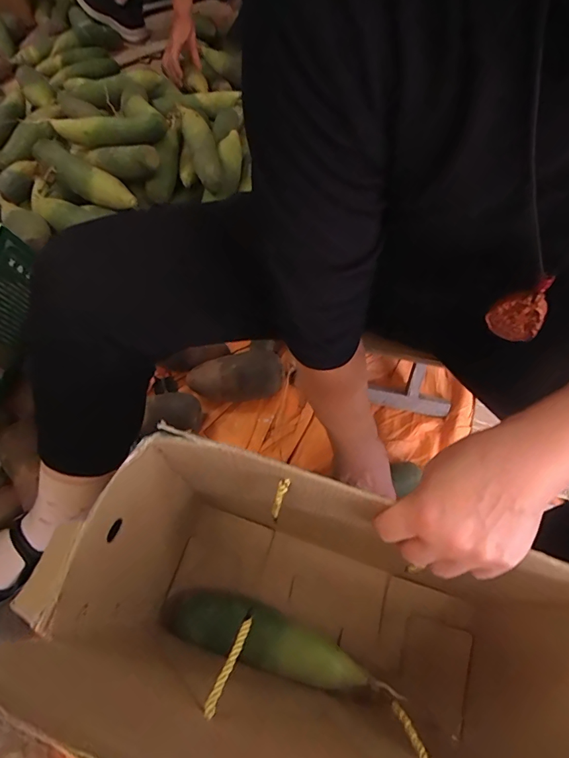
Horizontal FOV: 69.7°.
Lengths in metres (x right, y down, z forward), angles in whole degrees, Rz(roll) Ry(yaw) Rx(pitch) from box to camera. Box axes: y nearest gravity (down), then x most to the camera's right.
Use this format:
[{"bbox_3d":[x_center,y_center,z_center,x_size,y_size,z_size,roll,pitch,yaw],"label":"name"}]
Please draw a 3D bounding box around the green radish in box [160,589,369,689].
[{"bbox_3d":[-0.020,0.277,0.442,0.216,0.054,0.056,14,63,6],"label":"green radish in box"}]

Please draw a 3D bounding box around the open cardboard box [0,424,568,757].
[{"bbox_3d":[0.038,0.188,0.330,0.381,0.349,0.162,18,64,8],"label":"open cardboard box"}]

